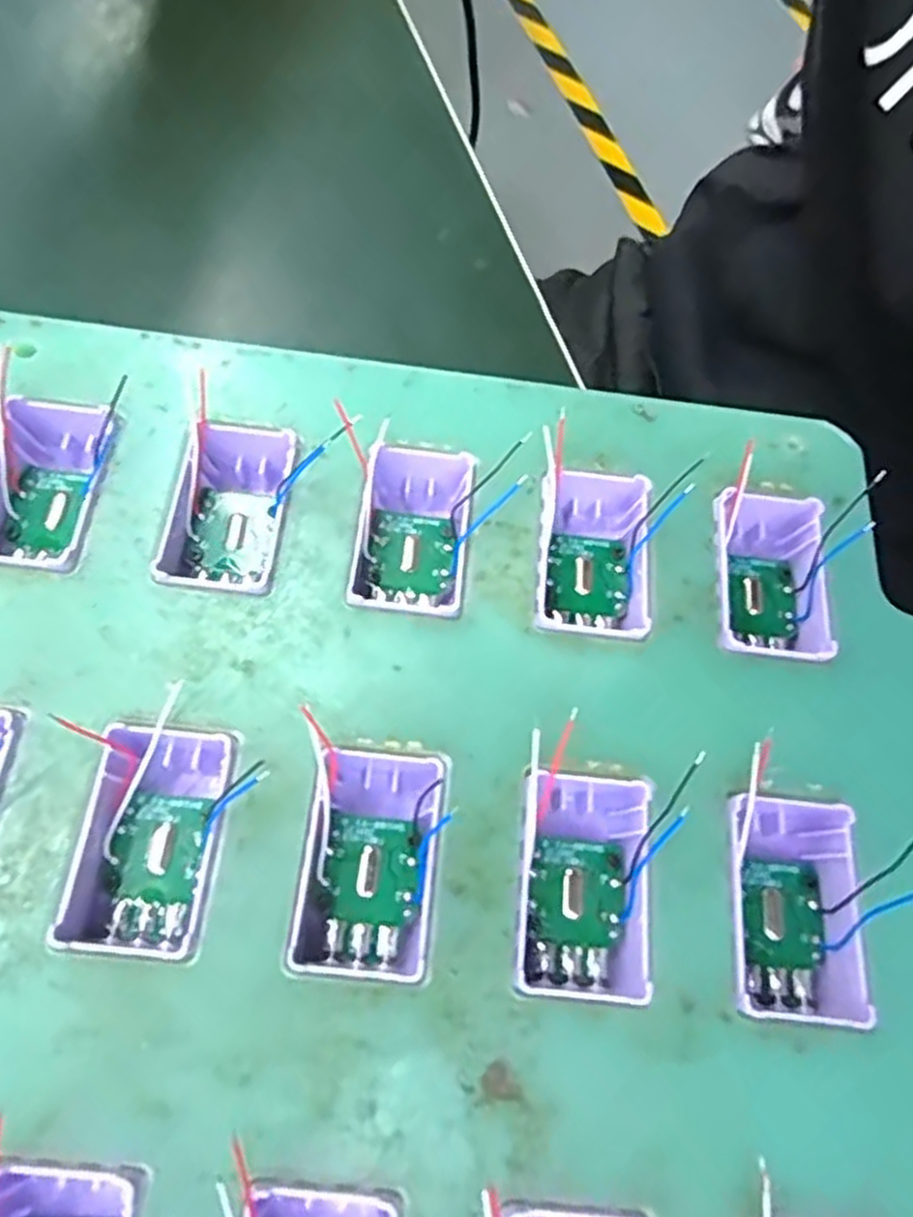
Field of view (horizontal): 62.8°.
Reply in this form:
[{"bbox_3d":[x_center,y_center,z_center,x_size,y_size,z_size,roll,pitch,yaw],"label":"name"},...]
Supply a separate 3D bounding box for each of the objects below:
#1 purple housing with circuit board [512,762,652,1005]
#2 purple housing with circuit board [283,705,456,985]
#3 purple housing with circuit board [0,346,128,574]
[{"bbox_3d":[0.019,0.042,0.115,0.018,0.012,0.032,7,68,-4],"label":"purple housing with circuit board"},{"bbox_3d":[-0.013,0.037,0.113,0.021,0.011,0.033,6,68,-4],"label":"purple housing with circuit board"},{"bbox_3d":[-0.073,-0.023,0.133,0.020,0.015,0.038,7,68,-4],"label":"purple housing with circuit board"}]

